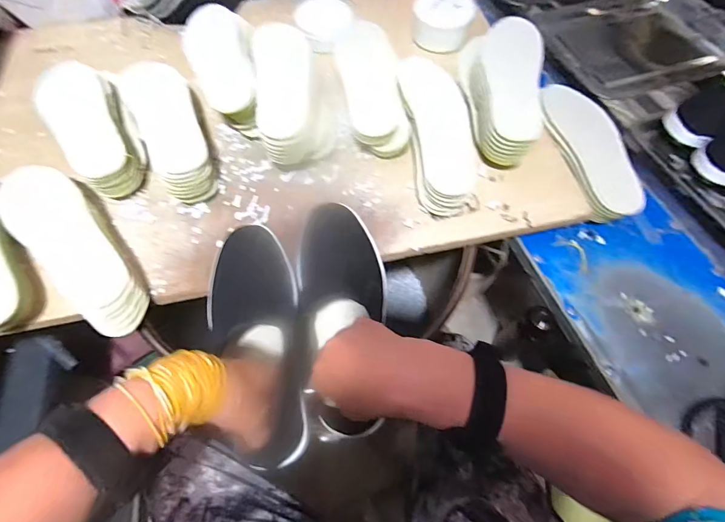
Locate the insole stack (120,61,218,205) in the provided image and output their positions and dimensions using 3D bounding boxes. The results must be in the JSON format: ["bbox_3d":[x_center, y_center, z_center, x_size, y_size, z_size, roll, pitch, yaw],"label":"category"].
[{"bbox_3d":[-0.279,-0.197,0.545,0.088,0.057,0.255,-25,65,-15],"label":"insole stack"}]

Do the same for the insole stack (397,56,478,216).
[{"bbox_3d":[0.115,-0.197,0.564,0.097,0.053,0.271,-5,62,-5],"label":"insole stack"}]

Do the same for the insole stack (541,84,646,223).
[{"bbox_3d":[0.350,-0.184,0.577,0.095,0.026,0.267,-9,62,-7],"label":"insole stack"}]

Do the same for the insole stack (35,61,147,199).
[{"bbox_3d":[-0.380,-0.192,0.524,0.087,0.056,0.216,-27,80,-16],"label":"insole stack"}]

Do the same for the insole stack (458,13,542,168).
[{"bbox_3d":[0.209,-0.267,0.572,0.107,0.073,0.273,11,61,3],"label":"insole stack"}]

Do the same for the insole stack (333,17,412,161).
[{"bbox_3d":[0.010,-0.280,0.589,0.095,0.050,0.272,-6,62,-6],"label":"insole stack"}]

